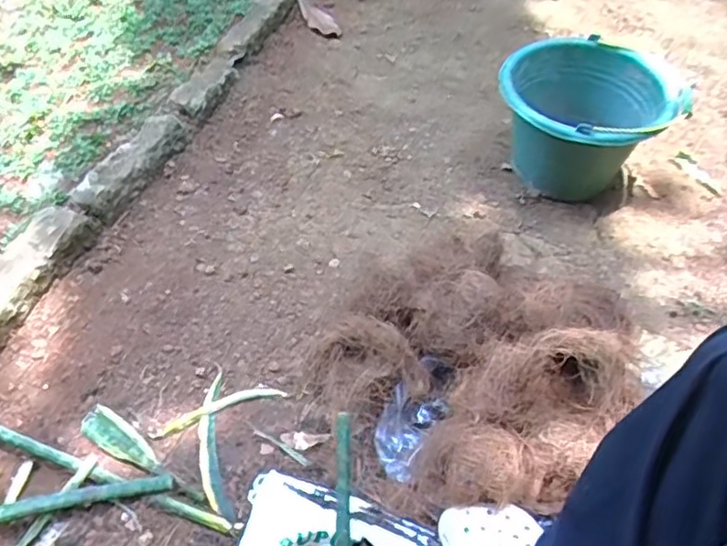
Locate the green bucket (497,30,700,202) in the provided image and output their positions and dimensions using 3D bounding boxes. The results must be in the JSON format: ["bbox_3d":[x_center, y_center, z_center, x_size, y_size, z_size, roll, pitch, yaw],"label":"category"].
[{"bbox_3d":[0.420,-0.290,1.148,0.314,0.215,0.304,6,47,7],"label":"green bucket"}]

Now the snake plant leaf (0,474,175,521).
[{"bbox_3d":[-0.387,0.286,0.723,0.309,0.032,0.034,-12,47,-9],"label":"snake plant leaf"}]

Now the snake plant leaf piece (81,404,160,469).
[{"bbox_3d":[-0.323,0.220,0.797,0.133,0.008,0.043,26,53,24],"label":"snake plant leaf piece"}]

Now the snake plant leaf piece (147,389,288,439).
[{"bbox_3d":[-0.199,0.188,0.827,0.183,0.008,0.026,-16,48,-13],"label":"snake plant leaf piece"}]

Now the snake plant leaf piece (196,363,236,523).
[{"bbox_3d":[-0.201,0.218,0.798,0.040,0.012,0.230,-11,47,-8],"label":"snake plant leaf piece"}]

